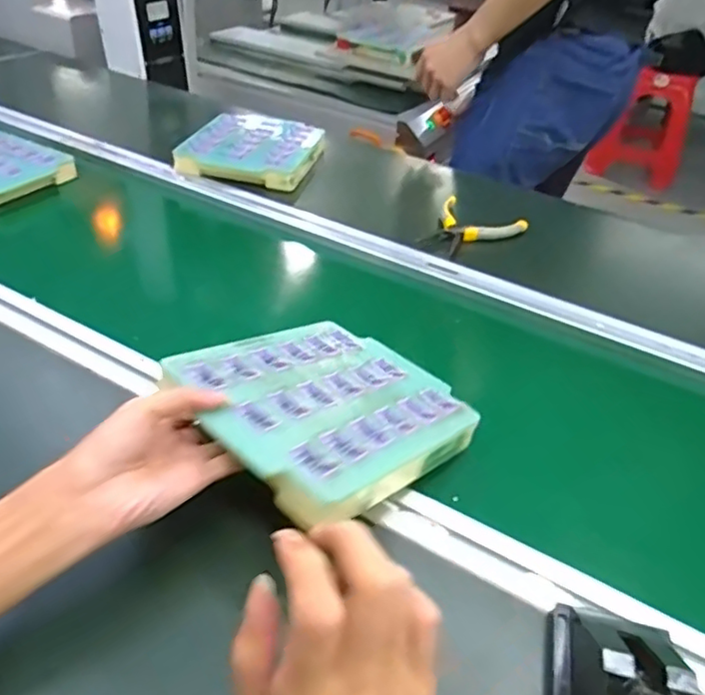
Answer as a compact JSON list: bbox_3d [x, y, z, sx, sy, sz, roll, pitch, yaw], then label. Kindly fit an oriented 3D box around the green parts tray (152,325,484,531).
[{"bbox_3d":[-0.020,0.045,0.493,0.177,0.024,0.217,34,32,30],"label":"green parts tray"}]

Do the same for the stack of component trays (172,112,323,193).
[{"bbox_3d":[-0.152,-0.306,0.974,0.194,0.052,0.207,12,37,7],"label":"stack of component trays"}]

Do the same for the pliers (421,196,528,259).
[{"bbox_3d":[0.160,-0.152,0.836,0.113,0.027,0.125,20,39,18],"label":"pliers"}]

